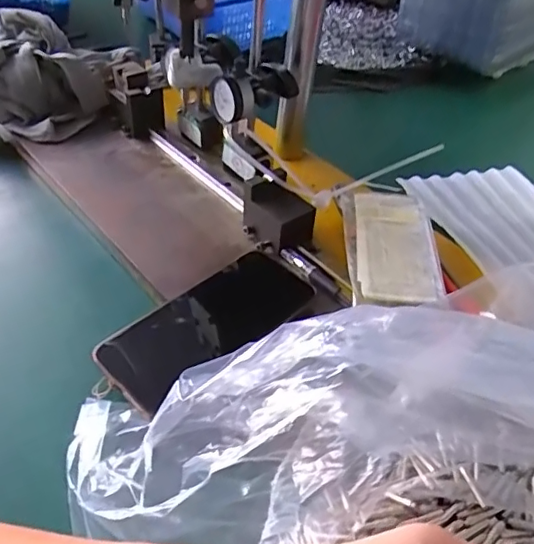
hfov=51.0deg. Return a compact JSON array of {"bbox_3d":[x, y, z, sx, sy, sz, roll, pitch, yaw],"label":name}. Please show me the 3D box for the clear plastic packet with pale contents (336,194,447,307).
[{"bbox_3d":[0.101,-0.023,0.457,0.073,0.007,0.140,2,43,-2],"label":"clear plastic packet with pale contents"}]

